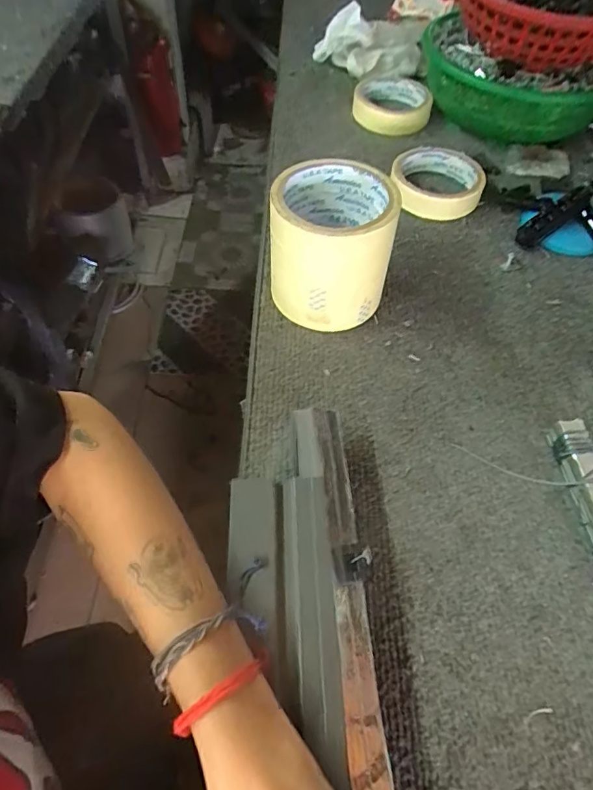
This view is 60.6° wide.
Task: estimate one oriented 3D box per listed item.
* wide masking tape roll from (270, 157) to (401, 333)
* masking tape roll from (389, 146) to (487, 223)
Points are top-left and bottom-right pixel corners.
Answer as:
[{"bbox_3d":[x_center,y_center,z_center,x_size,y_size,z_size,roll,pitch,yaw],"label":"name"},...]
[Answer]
[{"bbox_3d":[0.026,-0.113,0.394,0.088,0.098,0.086,0,55,-1],"label":"wide masking tape roll"},{"bbox_3d":[0.143,-0.217,0.514,0.088,0.028,0.102,4,55,2],"label":"masking tape roll"}]

